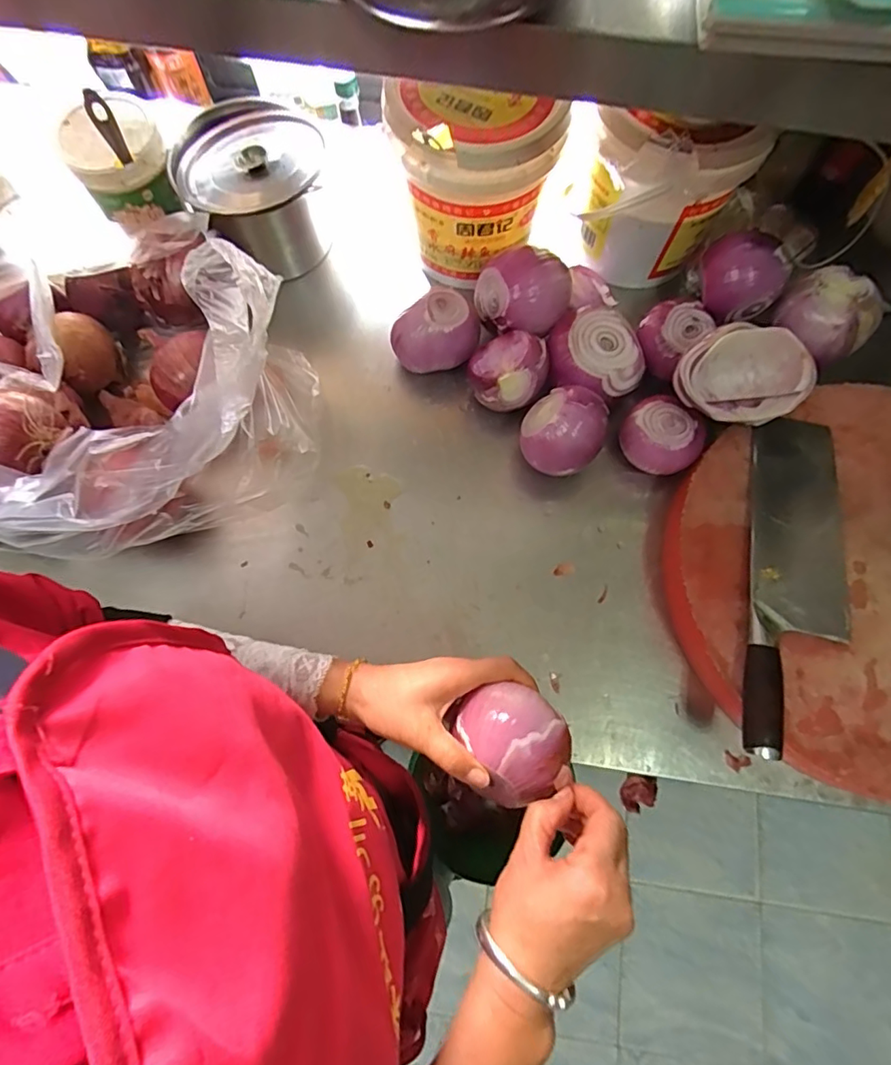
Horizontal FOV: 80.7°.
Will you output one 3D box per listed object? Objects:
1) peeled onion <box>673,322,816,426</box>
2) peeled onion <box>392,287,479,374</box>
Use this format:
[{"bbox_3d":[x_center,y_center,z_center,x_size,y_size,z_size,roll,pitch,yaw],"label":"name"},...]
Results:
[{"bbox_3d":[0.291,-0.156,0.517,0.109,0.058,0.097,37,119,-4],"label":"peeled onion"},{"bbox_3d":[-0.012,-0.230,0.605,0.099,0.064,0.078,-7,73,-2],"label":"peeled onion"}]

